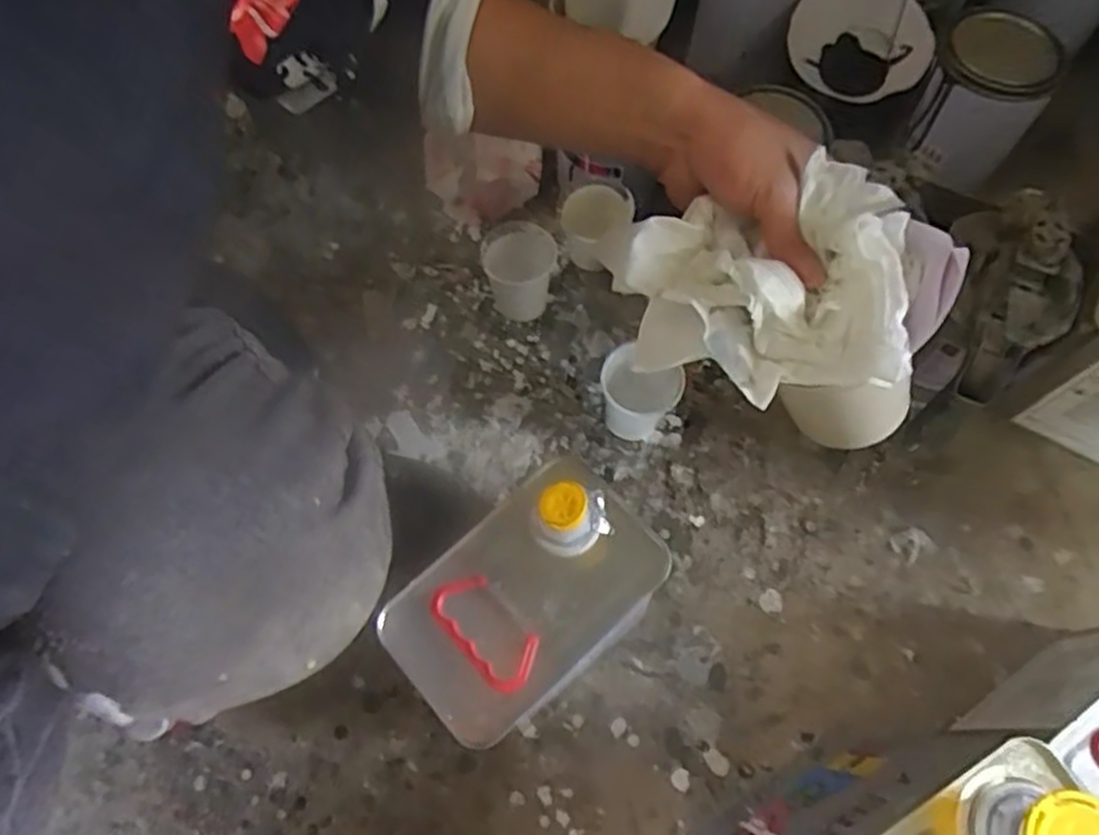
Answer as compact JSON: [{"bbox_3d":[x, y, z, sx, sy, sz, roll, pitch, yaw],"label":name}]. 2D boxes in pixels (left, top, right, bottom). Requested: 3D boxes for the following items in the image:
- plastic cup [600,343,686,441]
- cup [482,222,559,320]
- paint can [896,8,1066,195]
[{"bbox_3d":[0.076,-0.017,0.677,0.070,0.082,0.056,30,70,13],"label":"plastic cup"},{"bbox_3d":[-0.029,-0.140,0.731,0.064,0.075,0.062,0,67,1],"label":"cup"},{"bbox_3d":[0.379,-0.285,0.681,0.090,0.105,0.107,23,69,10],"label":"paint can"}]

